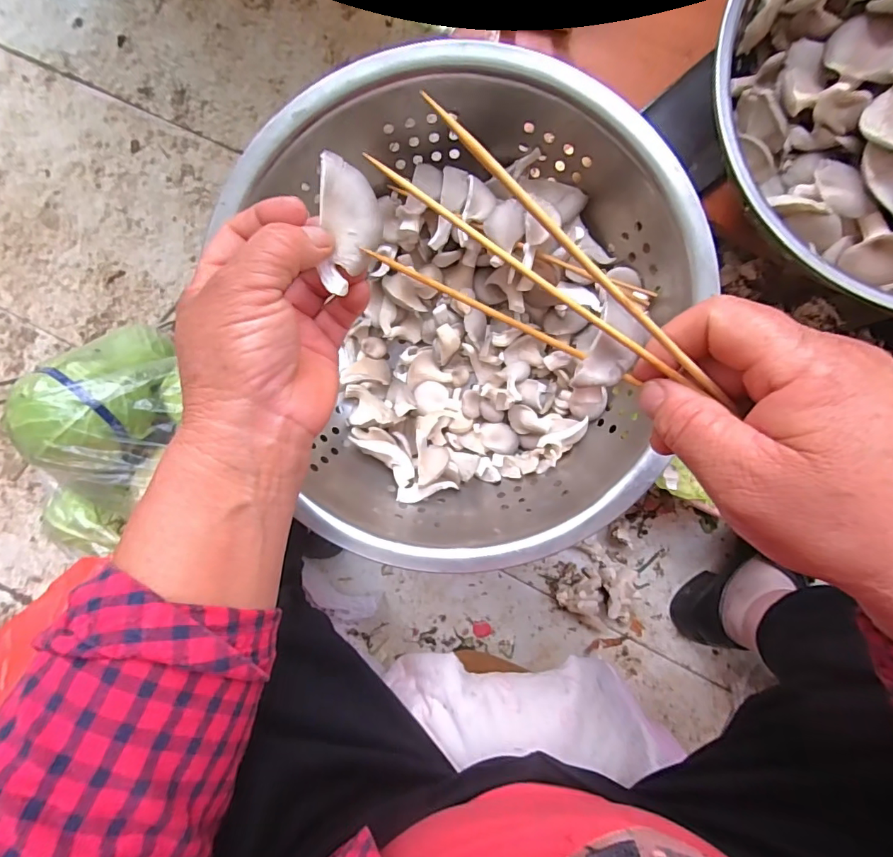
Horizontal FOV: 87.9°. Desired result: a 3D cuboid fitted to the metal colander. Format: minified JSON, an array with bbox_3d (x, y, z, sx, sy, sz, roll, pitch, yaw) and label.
[{"bbox_3d":[0.029,-0.073,0.374,0.301,0.128,0.346,-4,87,6],"label":"metal colander"}]

